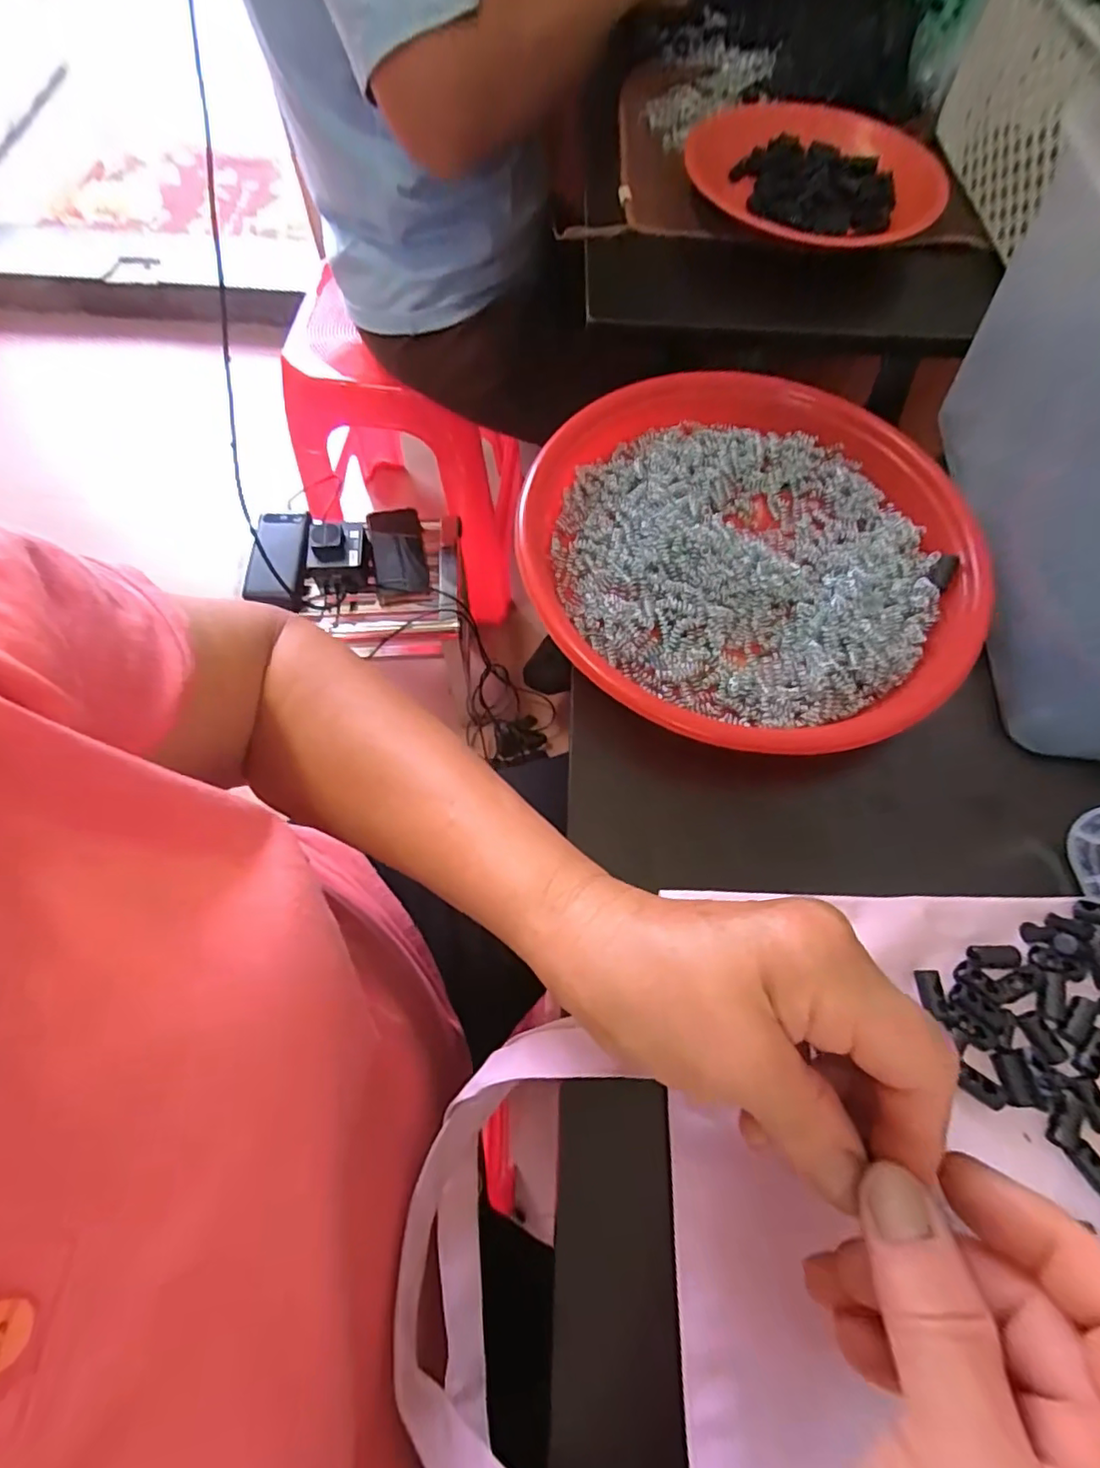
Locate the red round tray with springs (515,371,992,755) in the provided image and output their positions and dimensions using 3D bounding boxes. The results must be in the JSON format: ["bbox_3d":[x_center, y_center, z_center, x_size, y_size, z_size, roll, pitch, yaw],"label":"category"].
[{"bbox_3d":[0.108,-0.099,0.322,0.235,0.025,0.231,1,67,-2],"label":"red round tray with springs"}]

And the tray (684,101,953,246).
[{"bbox_3d":[0.210,-0.435,0.475,0.173,0.032,0.199,-4,67,-4],"label":"tray"}]

